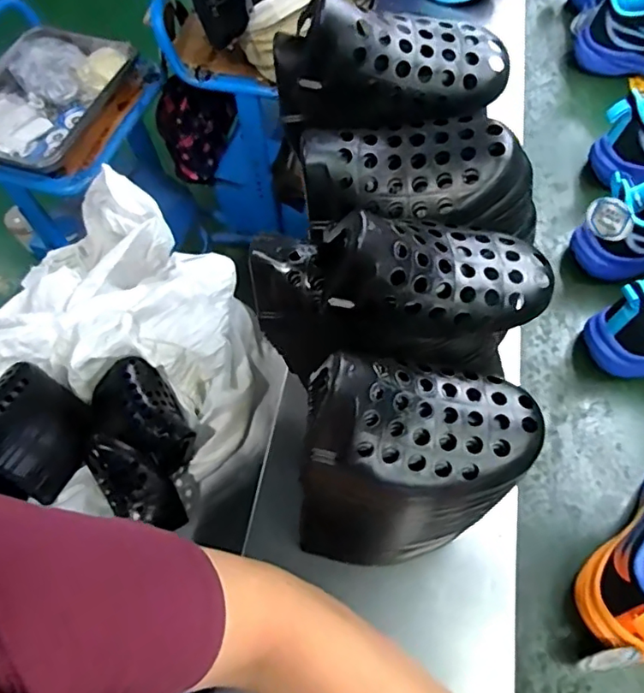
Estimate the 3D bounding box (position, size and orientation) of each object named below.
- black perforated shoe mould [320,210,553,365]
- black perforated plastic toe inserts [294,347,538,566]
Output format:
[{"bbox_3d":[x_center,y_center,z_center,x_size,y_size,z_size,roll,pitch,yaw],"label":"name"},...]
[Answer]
[{"bbox_3d":[0.071,-0.041,0.344,0.143,0.100,0.063,-8,62,0],"label":"black perforated shoe mould"},{"bbox_3d":[0.058,0.091,0.386,0.162,0.213,0.089,-4,62,3],"label":"black perforated plastic toe inserts"}]

